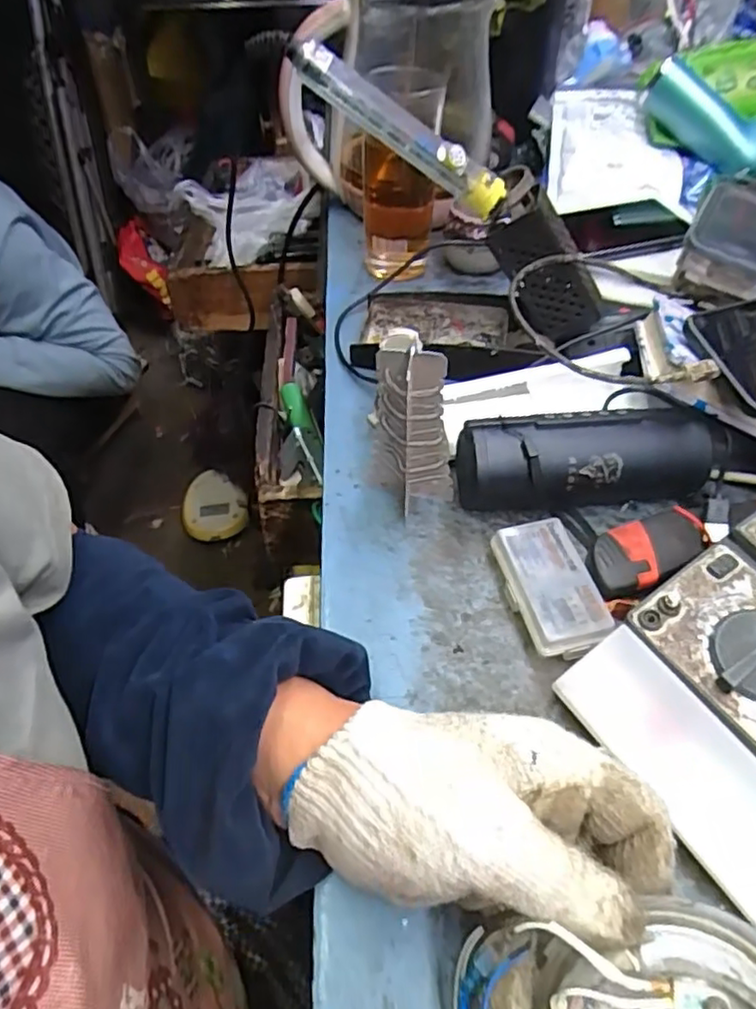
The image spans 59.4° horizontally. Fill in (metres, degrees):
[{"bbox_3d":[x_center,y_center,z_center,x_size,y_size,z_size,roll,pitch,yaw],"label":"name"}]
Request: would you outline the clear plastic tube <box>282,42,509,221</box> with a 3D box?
[{"bbox_3d":[0.015,-0.221,0.397,0.150,0.026,0.025,23,43,-29],"label":"clear plastic tube"}]

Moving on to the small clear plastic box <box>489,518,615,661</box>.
[{"bbox_3d":[0.098,0.047,0.379,0.043,0.019,0.083,-9,50,-8],"label":"small clear plastic box"}]

